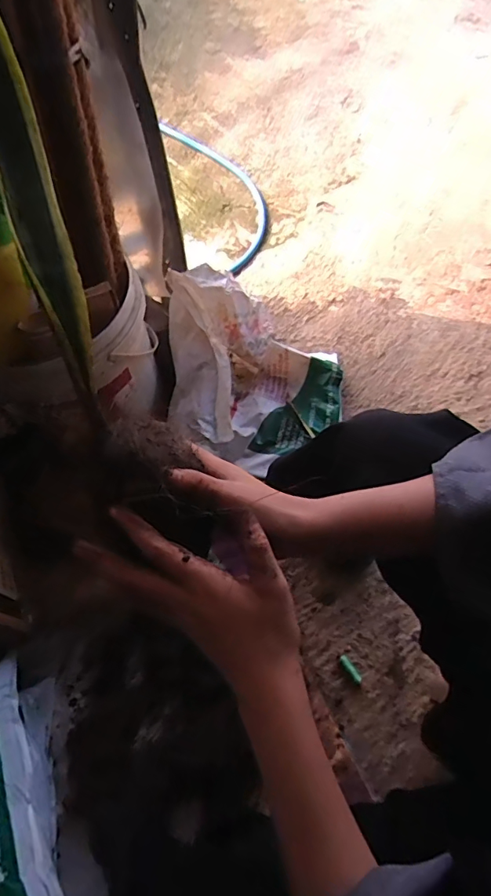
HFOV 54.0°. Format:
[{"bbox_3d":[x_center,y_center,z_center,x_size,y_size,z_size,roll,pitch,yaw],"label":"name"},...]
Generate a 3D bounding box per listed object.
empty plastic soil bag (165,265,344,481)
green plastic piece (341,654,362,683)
[{"bbox_3d":[0.028,-0.159,1.007,0.357,0.214,0.379,0,63,0],"label":"empty plastic soil bag"},{"bbox_3d":[0.178,0.370,0.809,0.015,0.004,0.047,-32,67,-15],"label":"green plastic piece"}]

